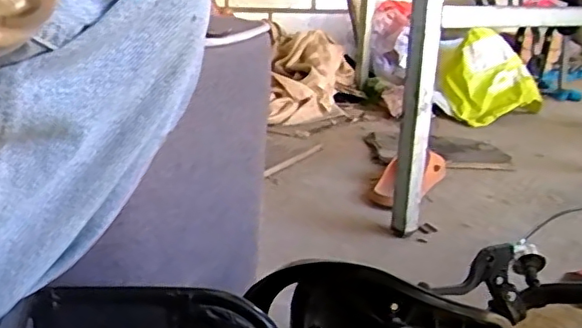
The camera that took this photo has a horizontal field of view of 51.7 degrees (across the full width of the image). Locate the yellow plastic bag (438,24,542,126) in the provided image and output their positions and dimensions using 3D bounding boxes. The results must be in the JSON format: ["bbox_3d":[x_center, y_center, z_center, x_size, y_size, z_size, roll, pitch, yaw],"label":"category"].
[{"bbox_3d":[0.509,-0.222,1.511,0.248,0.210,0.108,9,19,16],"label":"yellow plastic bag"}]

